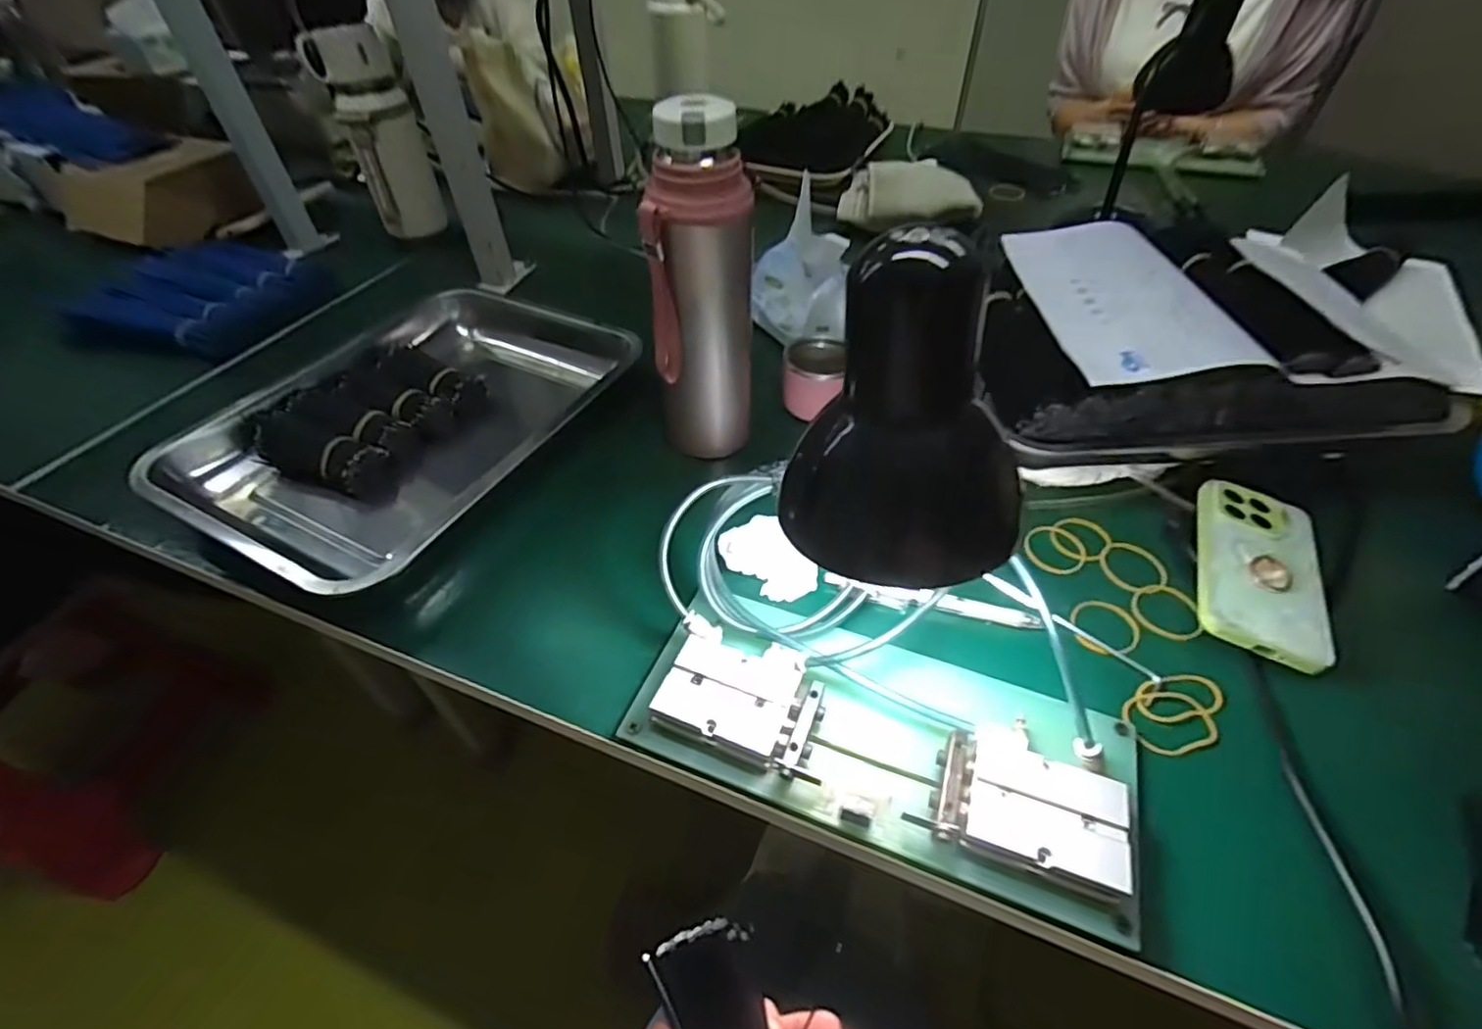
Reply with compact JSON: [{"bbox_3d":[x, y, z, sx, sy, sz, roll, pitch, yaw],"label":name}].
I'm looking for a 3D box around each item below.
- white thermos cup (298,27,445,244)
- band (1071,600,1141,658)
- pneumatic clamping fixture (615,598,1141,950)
[{"bbox_3d":[-0.455,-0.477,0.810,0.092,0.226,0.076,-21,50,-16],"label":"white thermos cup"},{"bbox_3d":[0.245,0.076,0.426,0.042,0.004,0.049,32,56,28],"label":"band"},{"bbox_3d":[0.078,0.124,0.365,0.265,0.033,0.113,15,50,16],"label":"pneumatic clamping fixture"}]

